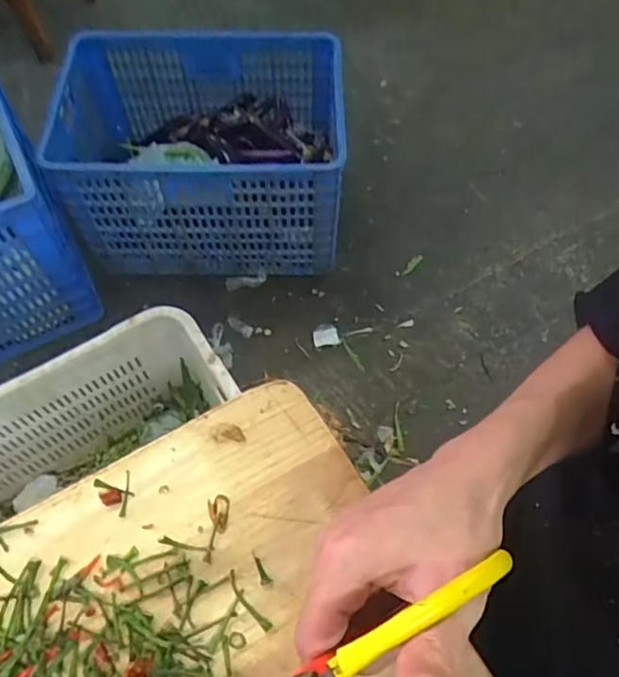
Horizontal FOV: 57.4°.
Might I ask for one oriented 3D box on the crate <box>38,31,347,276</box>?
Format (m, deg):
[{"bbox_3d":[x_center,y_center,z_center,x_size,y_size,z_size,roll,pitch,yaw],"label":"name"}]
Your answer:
[{"bbox_3d":[-0.236,-0.447,1.350,0.596,0.368,0.477,-1,62,-1],"label":"crate"}]

